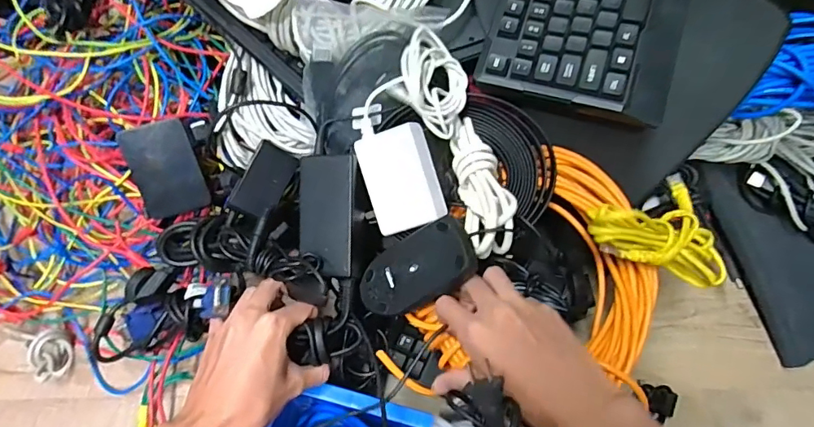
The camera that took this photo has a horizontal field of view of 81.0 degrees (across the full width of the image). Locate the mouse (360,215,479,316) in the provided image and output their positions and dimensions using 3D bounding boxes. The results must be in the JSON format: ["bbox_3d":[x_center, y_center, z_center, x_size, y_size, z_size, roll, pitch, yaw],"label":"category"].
[{"bbox_3d":[0.014,0.047,0.408,0.109,0.036,0.056,-32,72,25],"label":"mouse"}]

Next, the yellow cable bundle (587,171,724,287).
[{"bbox_3d":[0.221,0.009,0.430,0.146,0.038,0.097,11,62,-19],"label":"yellow cable bundle"}]

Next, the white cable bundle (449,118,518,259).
[{"bbox_3d":[0.065,-0.025,0.417,0.039,0.036,0.127,-3,62,-4],"label":"white cable bundle"}]

